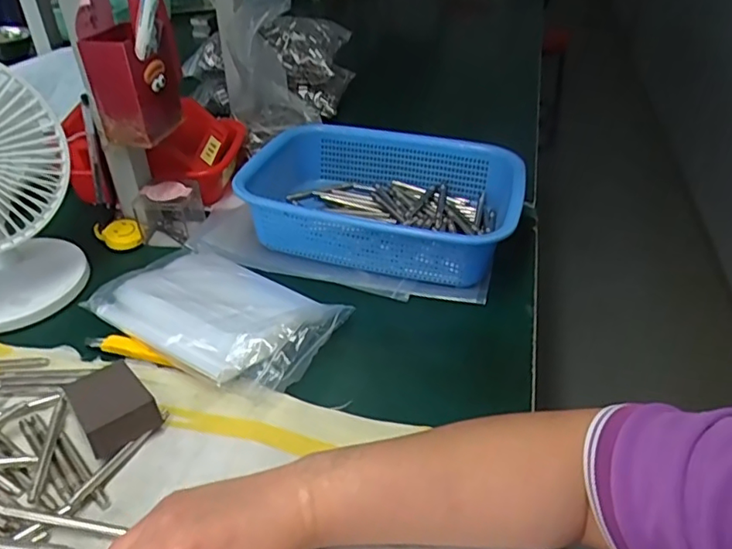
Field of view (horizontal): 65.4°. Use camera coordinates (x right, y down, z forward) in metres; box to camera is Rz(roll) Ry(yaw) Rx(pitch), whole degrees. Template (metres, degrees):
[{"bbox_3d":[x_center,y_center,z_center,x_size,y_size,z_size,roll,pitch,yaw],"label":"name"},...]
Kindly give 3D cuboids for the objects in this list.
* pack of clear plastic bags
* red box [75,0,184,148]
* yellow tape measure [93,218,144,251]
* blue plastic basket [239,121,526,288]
[{"bbox_3d":[-0.132,0.027,0.515,0.205,0.037,0.130,23,43,27],"label":"pack of clear plastic bags"},{"bbox_3d":[-0.230,-0.205,0.555,0.070,0.131,0.080,5,38,6],"label":"red box"},{"bbox_3d":[-0.277,-0.044,0.637,0.044,0.022,0.037,-19,41,-24],"label":"yellow tape measure"},{"bbox_3d":[0.017,-0.082,0.616,0.285,0.077,0.204,13,39,17],"label":"blue plastic basket"}]

